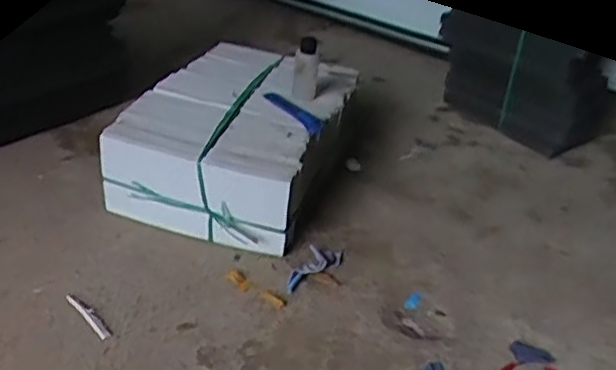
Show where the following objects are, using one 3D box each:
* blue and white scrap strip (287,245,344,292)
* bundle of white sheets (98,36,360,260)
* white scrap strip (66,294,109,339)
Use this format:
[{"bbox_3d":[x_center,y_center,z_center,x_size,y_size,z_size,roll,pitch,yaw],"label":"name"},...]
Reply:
[{"bbox_3d":[0.007,0.112,0.879,0.043,0.014,0.104,21,34,22],"label":"blue and white scrap strip"},{"bbox_3d":[-0.103,-0.076,1.033,0.272,0.146,0.399,14,32,12],"label":"bundle of white sheets"},{"bbox_3d":[-0.261,0.154,0.768,0.014,0.004,0.087,-24,43,-40],"label":"white scrap strip"}]

